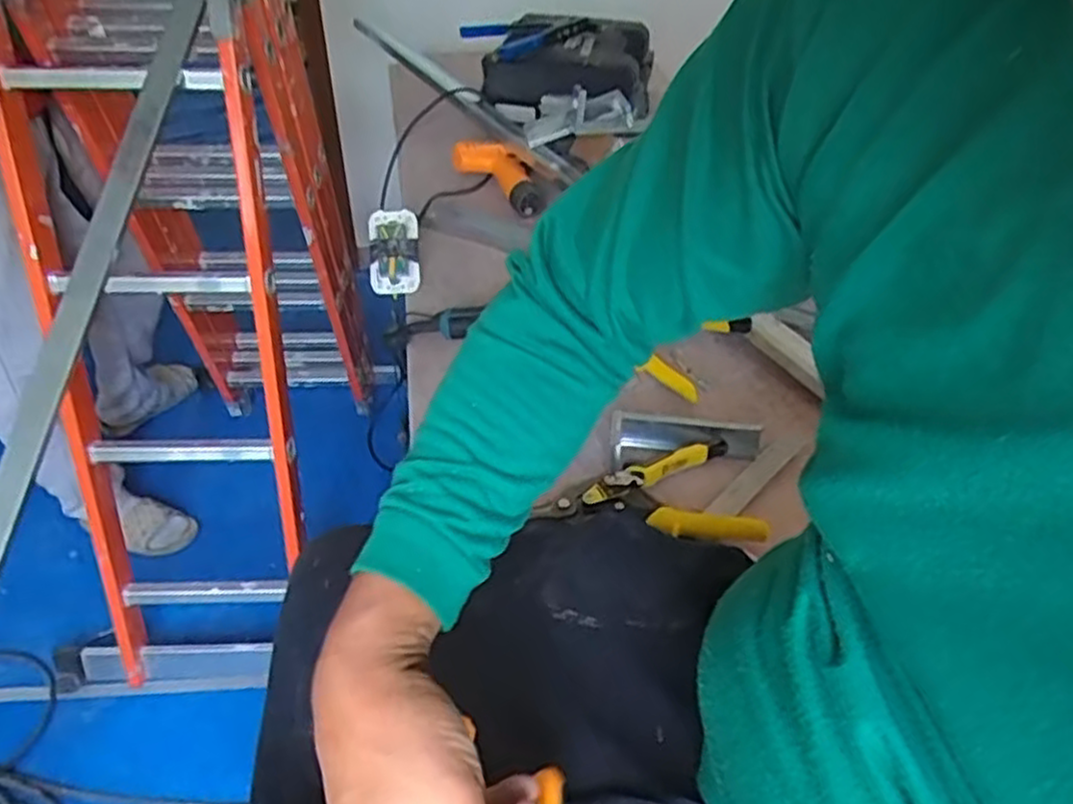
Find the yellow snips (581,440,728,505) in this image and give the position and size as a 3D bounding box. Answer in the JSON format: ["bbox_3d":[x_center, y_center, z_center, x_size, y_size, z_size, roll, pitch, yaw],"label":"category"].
[{"bbox_3d":[0.120,0.069,0.757,0.171,0.016,0.022,-20,46,-23],"label":"yellow snips"}]

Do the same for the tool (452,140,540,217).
[{"bbox_3d":[-0.065,-0.364,1.210,0.122,0.059,0.157,-8,42,-11],"label":"tool"}]

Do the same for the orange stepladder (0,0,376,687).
[{"bbox_3d":[-0.562,-0.218,1.258,0.405,1.022,0.710,-3,42,-6],"label":"orange stepladder"}]

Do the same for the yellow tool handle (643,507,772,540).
[{"bbox_3d":[0.163,0.116,0.712,0.113,0.014,0.029,2,42,0],"label":"yellow tool handle"}]

